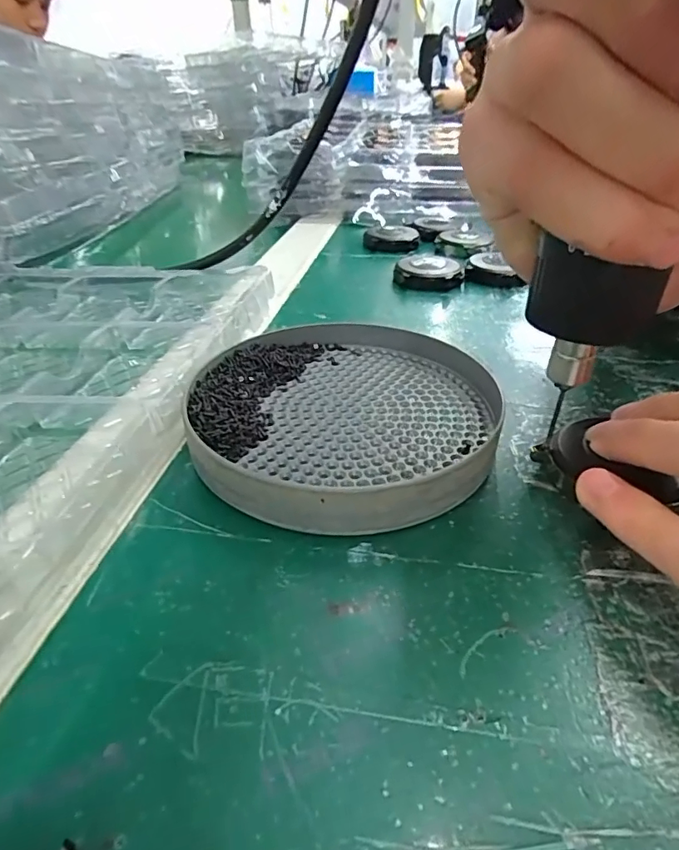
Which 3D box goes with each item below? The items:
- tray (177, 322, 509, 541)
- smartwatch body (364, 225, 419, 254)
[{"bbox_3d":[0.003,-0.006,0.192,0.109,0.019,0.116,0,34,0],"label":"tray"},{"bbox_3d":[0.042,-0.151,0.409,0.043,0.013,0.039,3,34,5],"label":"smartwatch body"}]

